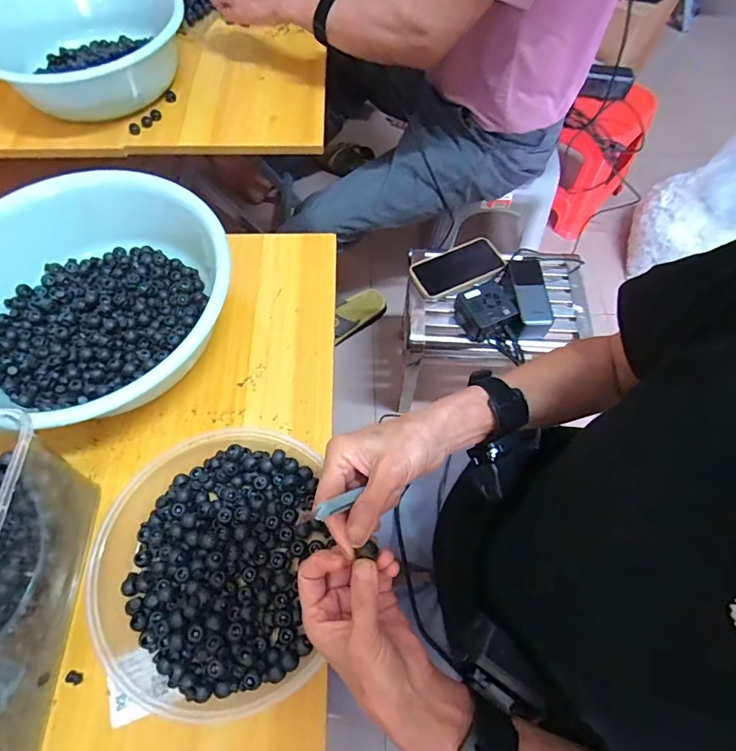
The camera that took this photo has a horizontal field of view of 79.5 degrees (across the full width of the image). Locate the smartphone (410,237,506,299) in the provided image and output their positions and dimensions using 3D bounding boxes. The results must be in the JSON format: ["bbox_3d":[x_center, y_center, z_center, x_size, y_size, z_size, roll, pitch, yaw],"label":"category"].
[{"bbox_3d":[0.165,-0.195,0.794,0.169,0.014,0.088,-24,68,-13],"label":"smartphone"}]

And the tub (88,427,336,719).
[{"bbox_3d":[-0.145,0.165,0.397,0.197,0.044,0.223,-6,65,-5],"label":"tub"}]

